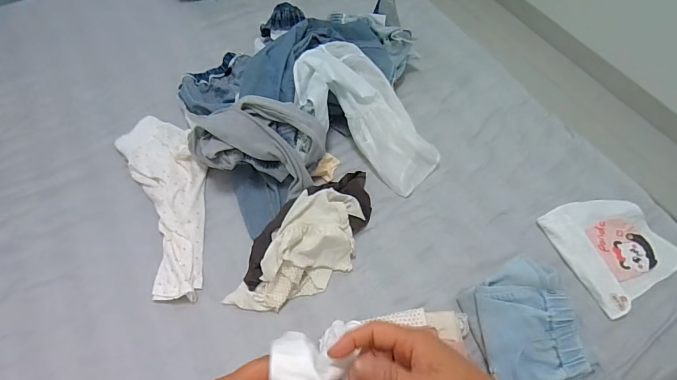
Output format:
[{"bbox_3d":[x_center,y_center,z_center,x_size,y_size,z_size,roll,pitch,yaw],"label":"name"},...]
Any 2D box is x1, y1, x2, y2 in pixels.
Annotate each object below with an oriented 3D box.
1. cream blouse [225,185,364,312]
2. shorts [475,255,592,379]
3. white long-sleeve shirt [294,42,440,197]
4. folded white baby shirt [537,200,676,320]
[{"bbox_3d":[-0.062,0.115,0.784,0.162,0.077,0.305,29,63,16],"label":"cream blouse"},{"bbox_3d":[0.329,0.246,0.701,0.162,0.089,0.236,-4,59,-3],"label":"shorts"},{"bbox_3d":[0.067,-0.176,0.906,0.360,0.165,0.217,35,64,19],"label":"white long-sleeve shirt"},{"bbox_3d":[0.546,0.103,0.810,0.218,0.035,0.215,-28,63,-17],"label":"folded white baby shirt"}]

